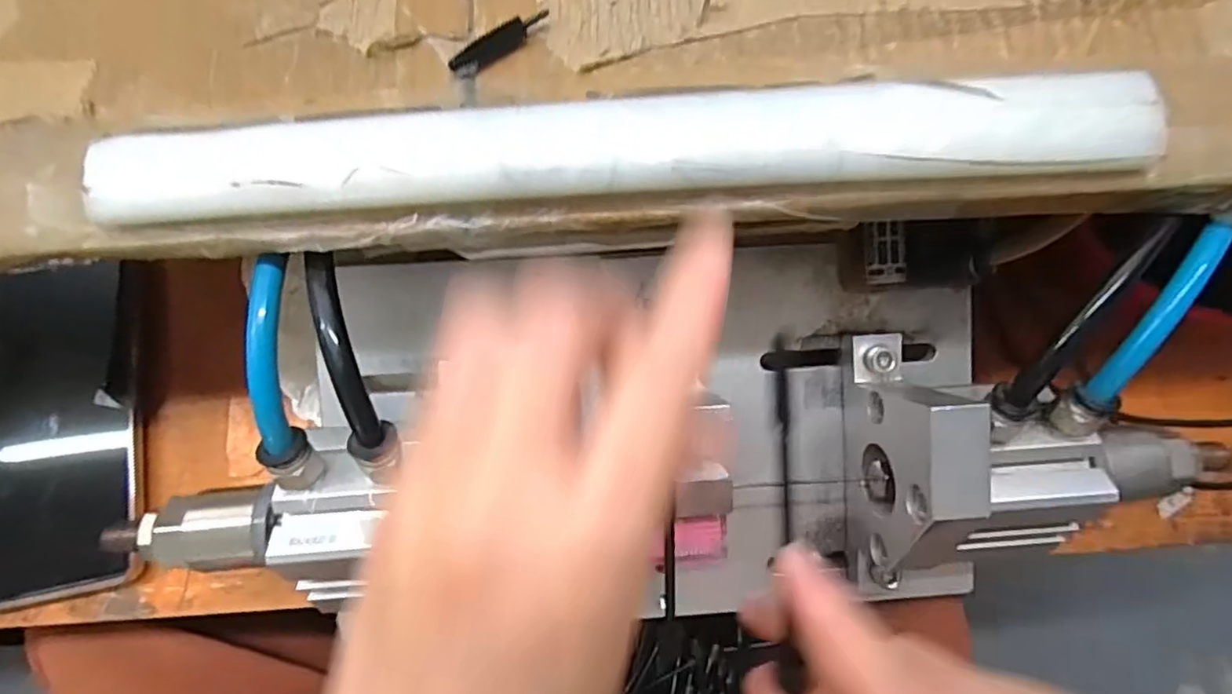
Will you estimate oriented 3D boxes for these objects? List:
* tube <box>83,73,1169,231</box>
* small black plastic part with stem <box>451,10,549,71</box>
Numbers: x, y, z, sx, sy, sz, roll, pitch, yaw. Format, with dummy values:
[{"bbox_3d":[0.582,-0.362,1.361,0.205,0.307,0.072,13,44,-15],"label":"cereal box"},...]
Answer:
[{"bbox_3d":[0.002,-0.055,0.167,0.287,0.014,0.028,-4,76,0],"label":"tube"},{"bbox_3d":[-0.035,-0.092,0.182,0.033,0.006,0.006,-28,76,-9],"label":"small black plastic part with stem"}]

